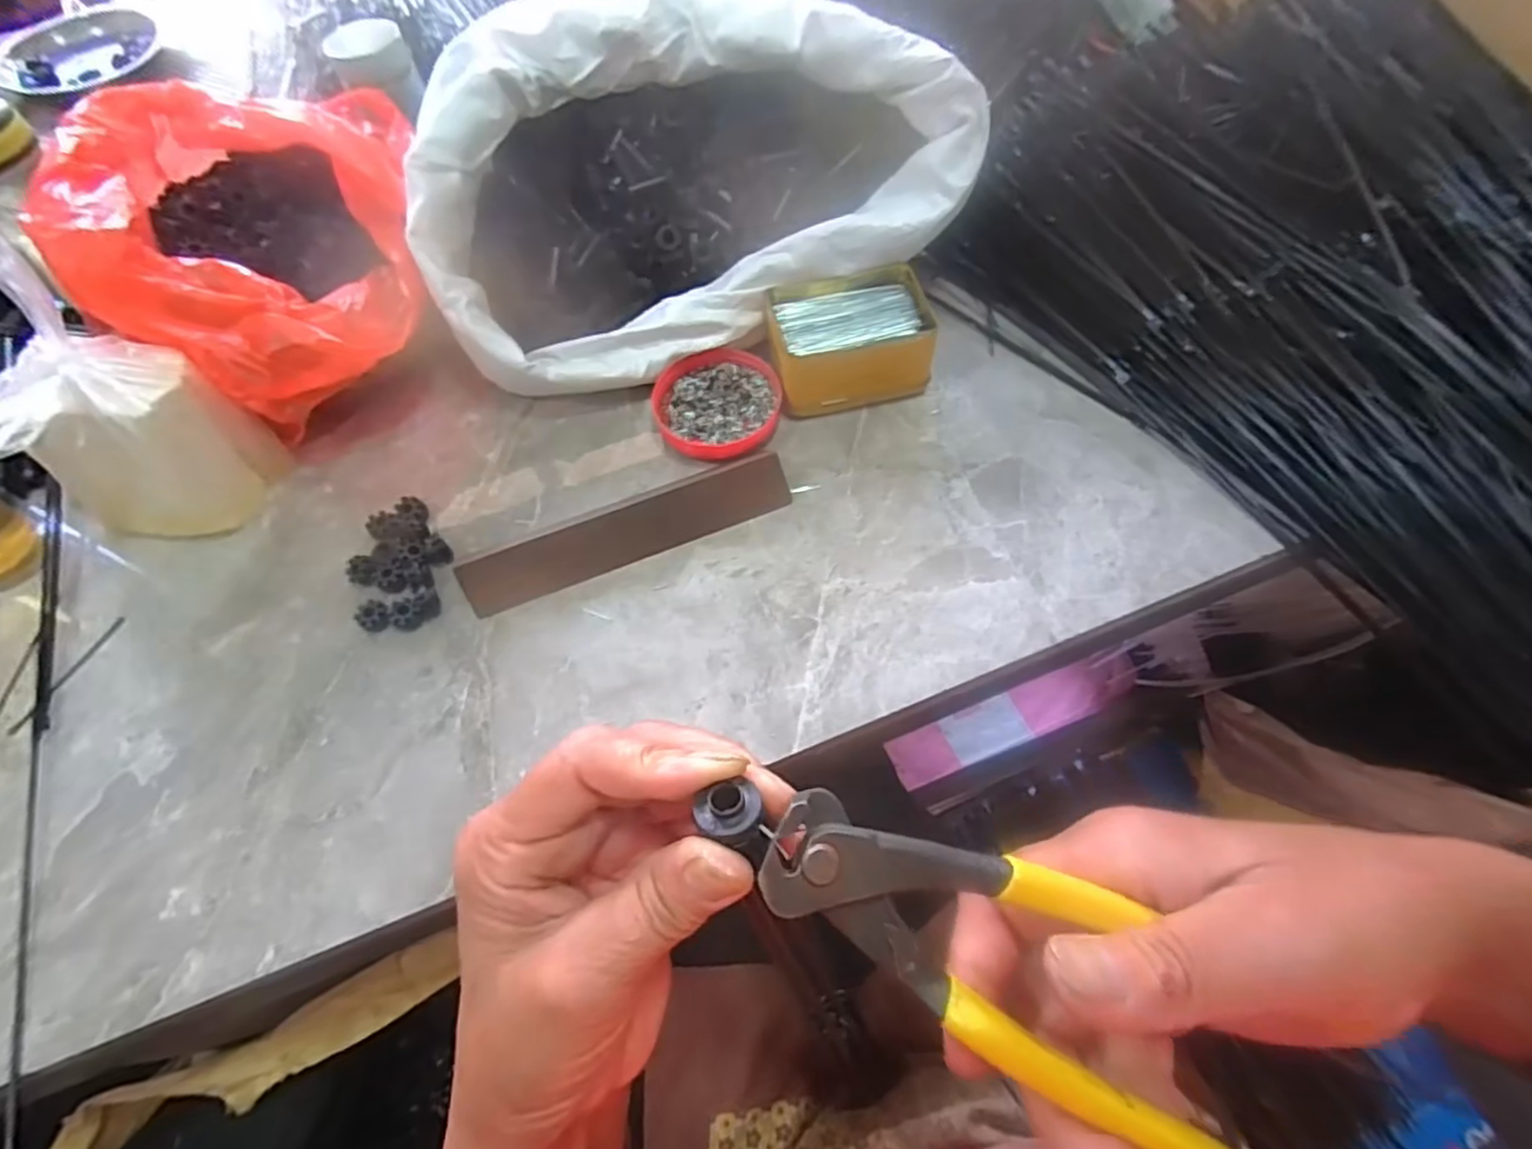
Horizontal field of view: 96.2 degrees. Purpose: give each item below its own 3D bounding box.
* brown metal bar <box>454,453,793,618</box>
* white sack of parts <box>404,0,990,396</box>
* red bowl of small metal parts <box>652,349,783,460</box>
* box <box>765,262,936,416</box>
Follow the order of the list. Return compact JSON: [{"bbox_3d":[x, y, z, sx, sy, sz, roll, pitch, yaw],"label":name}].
[{"bbox_3d":[-0.088,-0.028,0.447,0.214,0.028,0.033,-21,62,-9],"label":"brown metal bar"},{"bbox_3d":[-0.065,-0.281,0.505,0.366,0.171,0.220,-17,61,-7],"label":"white sack of parts"},{"bbox_3d":[-0.034,-0.126,0.503,0.089,0.021,0.093,-1,61,2],"label":"red bowl of small metal parts"},{"bbox_3d":[0.061,-0.172,0.506,0.112,0.052,0.084,-10,61,-3],"label":"box"}]

